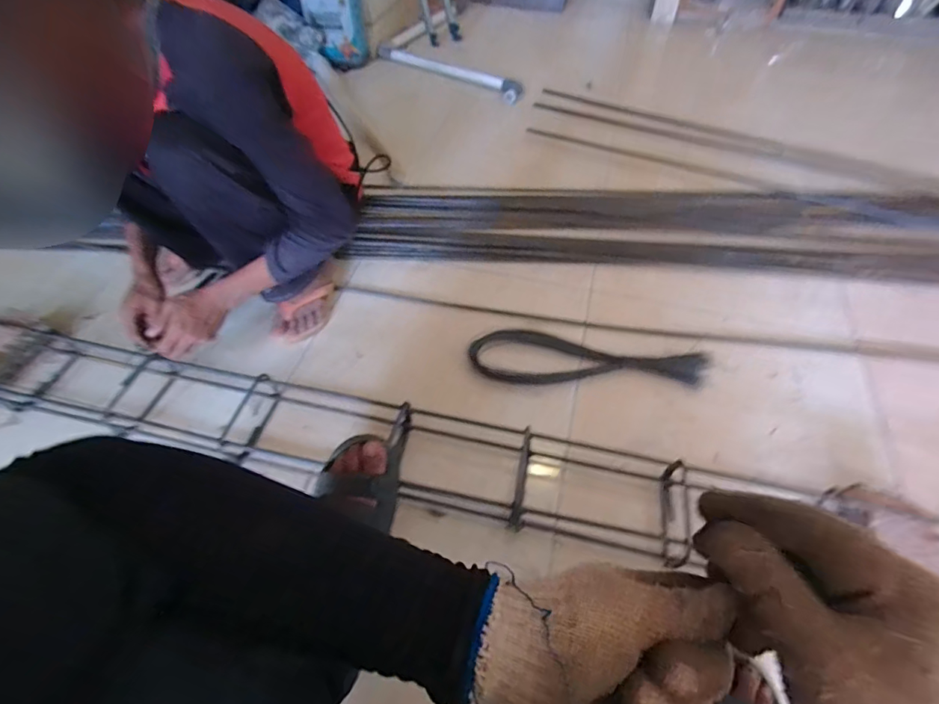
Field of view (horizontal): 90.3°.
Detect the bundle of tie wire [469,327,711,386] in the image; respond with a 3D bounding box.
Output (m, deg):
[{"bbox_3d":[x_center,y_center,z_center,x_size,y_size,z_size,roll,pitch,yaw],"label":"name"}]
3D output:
[{"bbox_3d":[0.216,0.014,0.851,0.421,0.023,0.130,6,54,6],"label":"bundle of tie wire"}]

